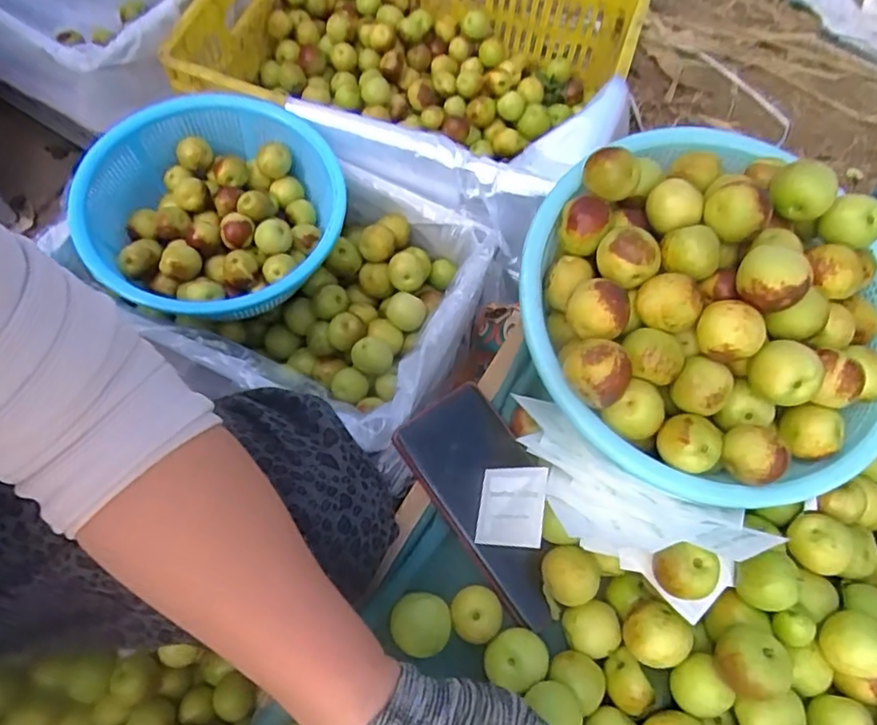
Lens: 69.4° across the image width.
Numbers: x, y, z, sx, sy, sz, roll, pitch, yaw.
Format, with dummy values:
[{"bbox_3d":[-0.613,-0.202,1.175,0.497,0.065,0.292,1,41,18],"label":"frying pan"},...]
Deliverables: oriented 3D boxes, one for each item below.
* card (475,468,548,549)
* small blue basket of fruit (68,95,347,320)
[{"bbox_3d":[0.047,0.095,0.416,0.051,0.004,0.050,-9,61,42],"label":"card"},{"bbox_3d":[-0.247,-0.165,0.673,0.259,0.074,0.244,1,65,-3],"label":"small blue basket of fruit"}]

